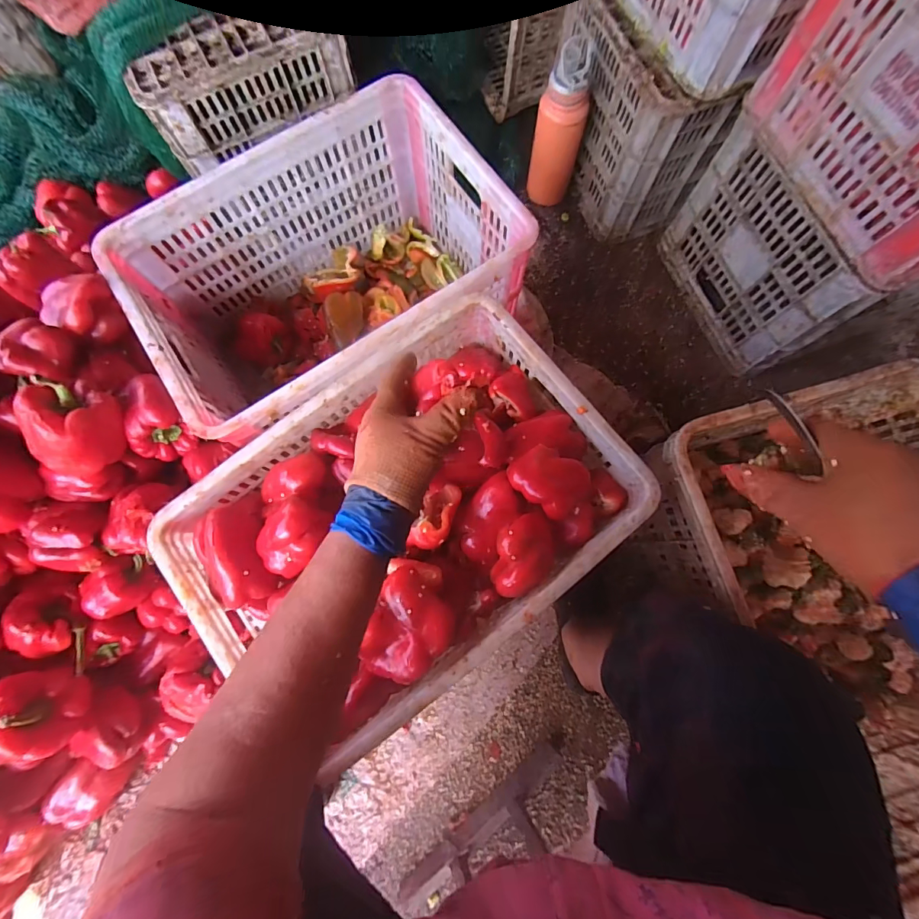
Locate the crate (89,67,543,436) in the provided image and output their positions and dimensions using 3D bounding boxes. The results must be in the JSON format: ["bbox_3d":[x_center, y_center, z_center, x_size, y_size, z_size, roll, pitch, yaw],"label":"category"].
[{"bbox_3d":[-0.191,-0.264,0.705,0.499,0.286,0.352,-33,80,-6],"label":"crate"}]

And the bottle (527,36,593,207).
[{"bbox_3d":[0.181,-0.594,0.784,0.080,0.256,0.077,0,78,1],"label":"bottle"}]

